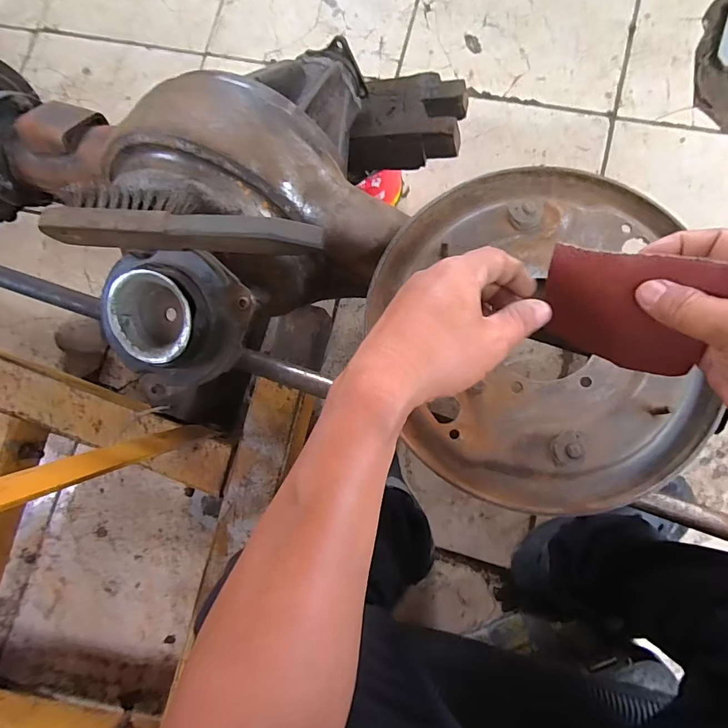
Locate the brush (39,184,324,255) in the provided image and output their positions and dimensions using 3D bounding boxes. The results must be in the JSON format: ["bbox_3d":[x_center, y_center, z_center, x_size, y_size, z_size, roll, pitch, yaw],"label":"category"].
[{"bbox_3d":[-0.142,-0.116,0.340,0.219,0.032,0.051,5,82,7],"label":"brush"}]

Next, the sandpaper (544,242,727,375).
[{"bbox_3d":[0.170,-0.034,0.285,0.096,0.005,0.077,16,130,26],"label":"sandpaper"}]

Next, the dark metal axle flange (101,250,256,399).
[{"bbox_3d":[-0.165,-0.042,0.382,0.130,0.059,0.120,-11,81,4],"label":"dark metal axle flange"}]

